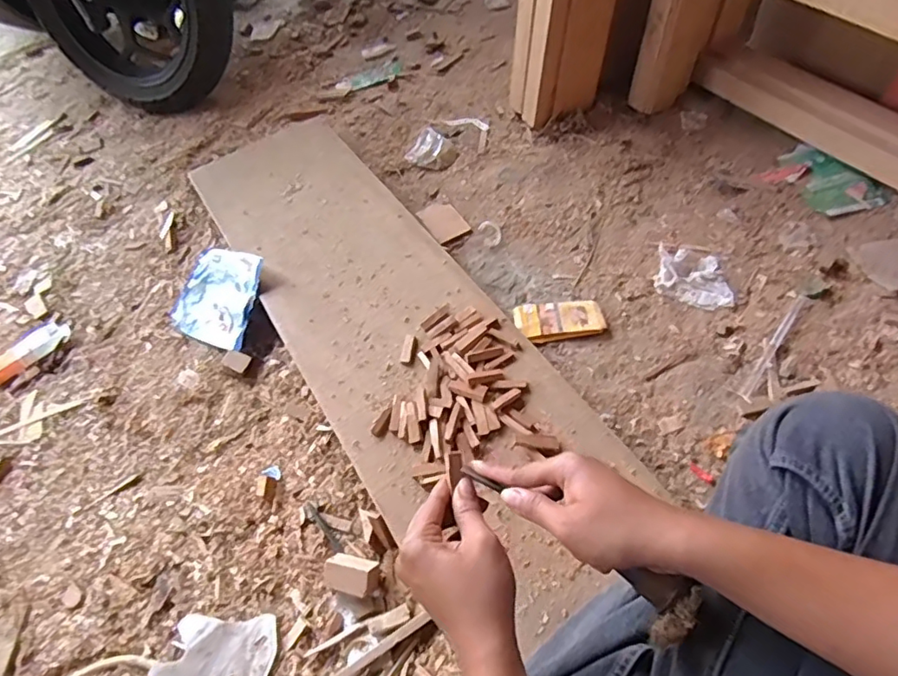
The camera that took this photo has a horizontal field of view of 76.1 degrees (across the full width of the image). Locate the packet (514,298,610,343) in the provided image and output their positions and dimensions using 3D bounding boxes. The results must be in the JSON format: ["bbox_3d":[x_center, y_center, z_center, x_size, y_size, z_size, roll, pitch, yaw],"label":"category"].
[{"bbox_3d":[0.158,-0.025,0.821,0.122,0.013,0.065,-9,54,3],"label":"packet"}]

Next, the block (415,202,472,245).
[{"bbox_3d":[-0.009,-0.204,1.000,0.064,0.013,0.101,-27,55,-10],"label":"block"}]

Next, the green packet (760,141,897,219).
[{"bbox_3d":[0.600,-0.247,0.927,0.093,0.031,0.169,-32,56,-13],"label":"green packet"}]

